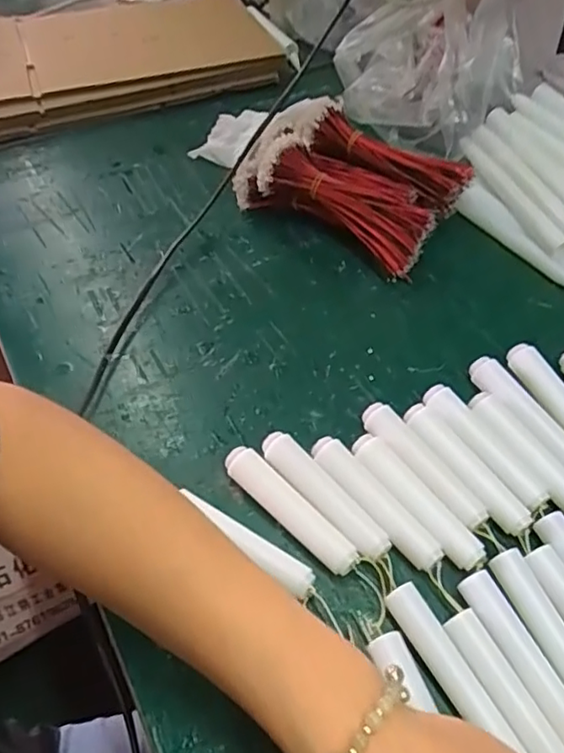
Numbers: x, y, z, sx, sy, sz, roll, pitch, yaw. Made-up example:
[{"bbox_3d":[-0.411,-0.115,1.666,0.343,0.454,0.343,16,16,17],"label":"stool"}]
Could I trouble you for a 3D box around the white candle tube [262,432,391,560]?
[{"bbox_3d":[0.023,0.065,0.330,0.019,0.014,0.089,-35,59,-24],"label":"white candle tube"}]

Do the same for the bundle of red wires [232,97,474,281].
[{"bbox_3d":[0.048,-0.153,0.472,0.171,0.065,0.108,23,55,18],"label":"bundle of red wires"}]

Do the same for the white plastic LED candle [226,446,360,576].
[{"bbox_3d":[0.004,0.072,0.326,0.089,0.016,0.017,37,61,26],"label":"white plastic LED candle"}]

